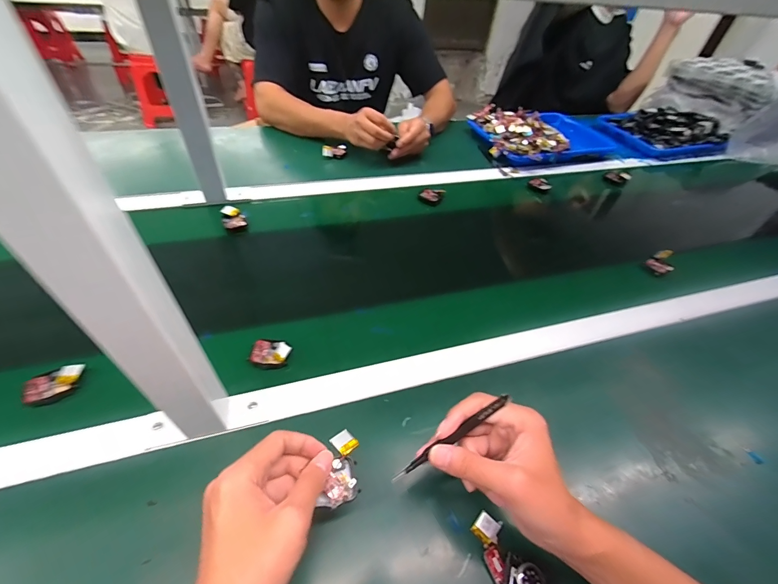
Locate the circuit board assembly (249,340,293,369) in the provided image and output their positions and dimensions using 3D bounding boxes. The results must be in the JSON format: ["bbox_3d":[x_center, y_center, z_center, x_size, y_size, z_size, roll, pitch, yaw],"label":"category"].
[{"bbox_3d":[-0.147,0.076,0.436,0.050,0.018,0.036,1,46,-4],"label":"circuit board assembly"}]

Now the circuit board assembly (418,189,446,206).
[{"bbox_3d":[0.091,-0.200,0.723,0.040,0.016,0.053,25,49,18],"label":"circuit board assembly"}]

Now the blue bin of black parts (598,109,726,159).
[{"bbox_3d":[0.817,-0.472,1.024,0.331,0.058,0.225,-10,48,-14],"label":"blue bin of black parts"}]

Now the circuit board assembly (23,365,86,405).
[{"bbox_3d":[-0.371,0.103,0.385,0.056,0.012,0.036,-13,68,-15],"label":"circuit board assembly"}]

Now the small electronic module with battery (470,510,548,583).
[{"bbox_3d":[0.107,0.244,0.311,0.036,0.010,0.082,-26,53,-26],"label":"small electronic module with battery"}]

